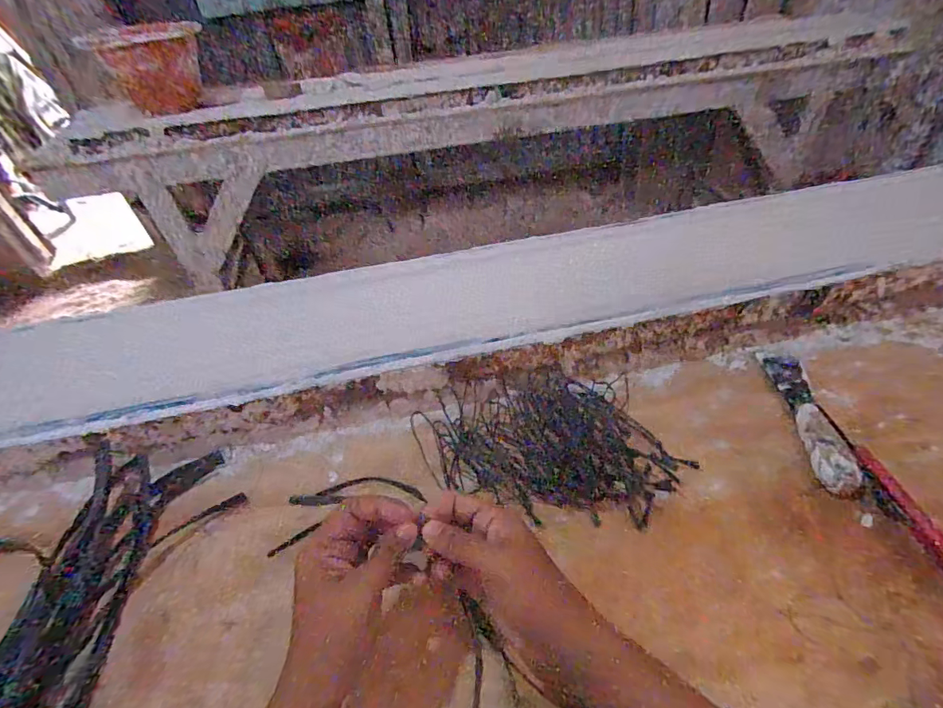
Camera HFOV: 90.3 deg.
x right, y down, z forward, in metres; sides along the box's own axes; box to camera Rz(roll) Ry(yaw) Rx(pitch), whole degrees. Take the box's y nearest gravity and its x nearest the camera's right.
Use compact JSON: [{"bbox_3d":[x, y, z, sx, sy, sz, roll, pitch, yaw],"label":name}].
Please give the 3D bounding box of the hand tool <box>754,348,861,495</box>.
[{"bbox_3d":[0.325,0.057,0.449,0.037,0.019,0.170,2,46,7],"label":"hand tool"}]

